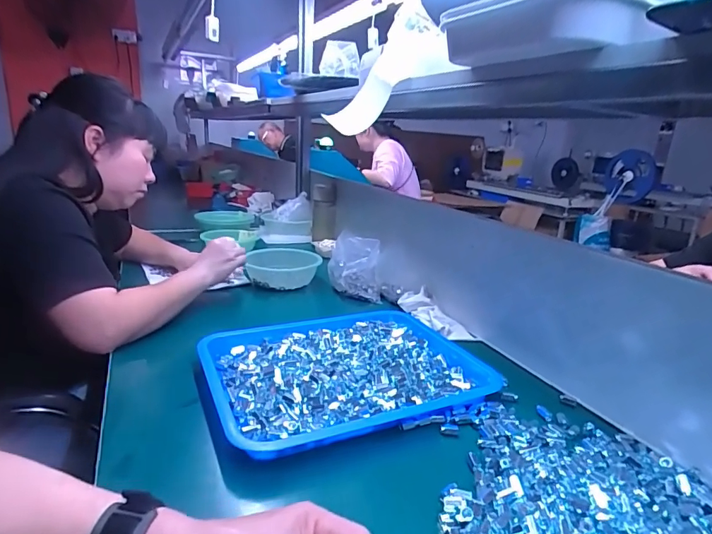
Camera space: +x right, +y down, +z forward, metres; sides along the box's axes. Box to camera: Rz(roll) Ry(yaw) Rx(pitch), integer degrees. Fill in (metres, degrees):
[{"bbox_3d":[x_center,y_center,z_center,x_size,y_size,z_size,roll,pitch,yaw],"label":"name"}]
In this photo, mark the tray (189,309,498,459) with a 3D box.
[{"bbox_3d":[-0.009,0.147,0.675,0.408,0.041,0.302,-4,18,-25],"label":"tray"}]

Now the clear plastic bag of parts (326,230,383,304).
[{"bbox_3d":[-0.003,0.000,1.041,0.120,0.115,0.127,3,16,-2],"label":"clear plastic bag of parts"}]

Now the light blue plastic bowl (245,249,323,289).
[{"bbox_3d":[-0.179,-0.007,1.090,0.166,0.055,0.176,2,20,-1],"label":"light blue plastic bowl"}]

